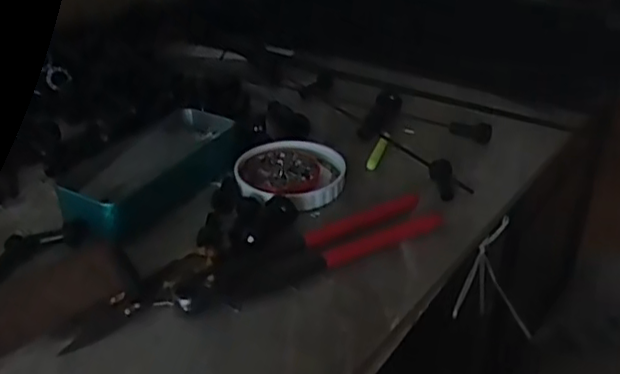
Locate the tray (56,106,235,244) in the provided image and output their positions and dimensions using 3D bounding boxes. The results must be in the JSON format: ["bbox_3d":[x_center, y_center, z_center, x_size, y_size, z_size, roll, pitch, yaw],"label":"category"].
[{"bbox_3d":[-0.122,-0.012,0.524,0.073,0.033,0.169,16,36,25],"label":"tray"}]

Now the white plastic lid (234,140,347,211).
[{"bbox_3d":[-0.017,-0.009,0.551,0.089,0.017,0.094,-1,32,1],"label":"white plastic lid"}]

